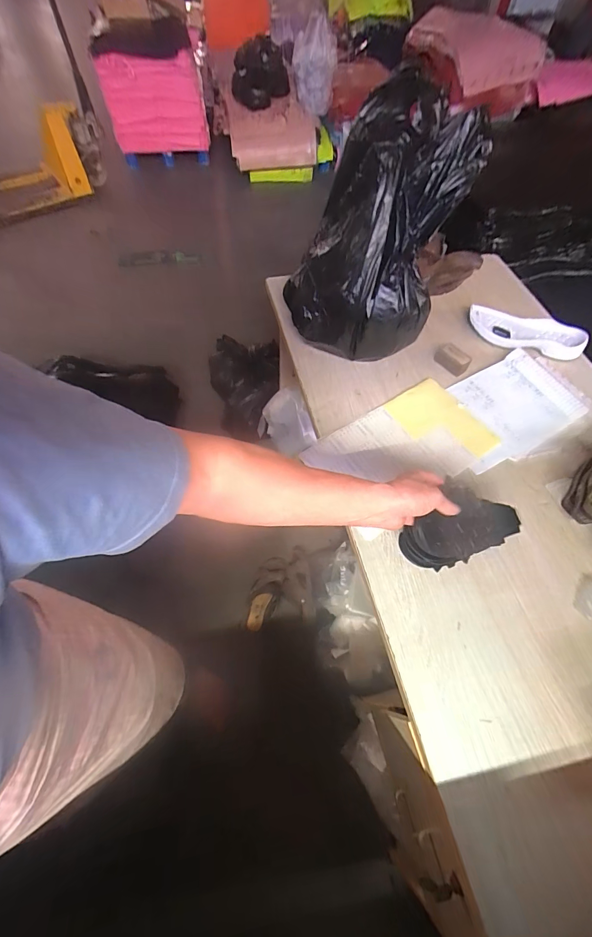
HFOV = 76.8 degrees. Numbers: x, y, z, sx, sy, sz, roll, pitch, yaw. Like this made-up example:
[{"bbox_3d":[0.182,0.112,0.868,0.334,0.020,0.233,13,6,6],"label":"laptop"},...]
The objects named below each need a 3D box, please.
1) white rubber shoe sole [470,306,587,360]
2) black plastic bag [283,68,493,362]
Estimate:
[{"bbox_3d":[0.546,-0.327,0.889,0.263,0.035,0.105,21,60,8],"label":"white rubber shoe sole"},{"bbox_3d":[0.144,-0.421,0.713,0.270,0.406,0.237,16,60,6],"label":"black plastic bag"}]

